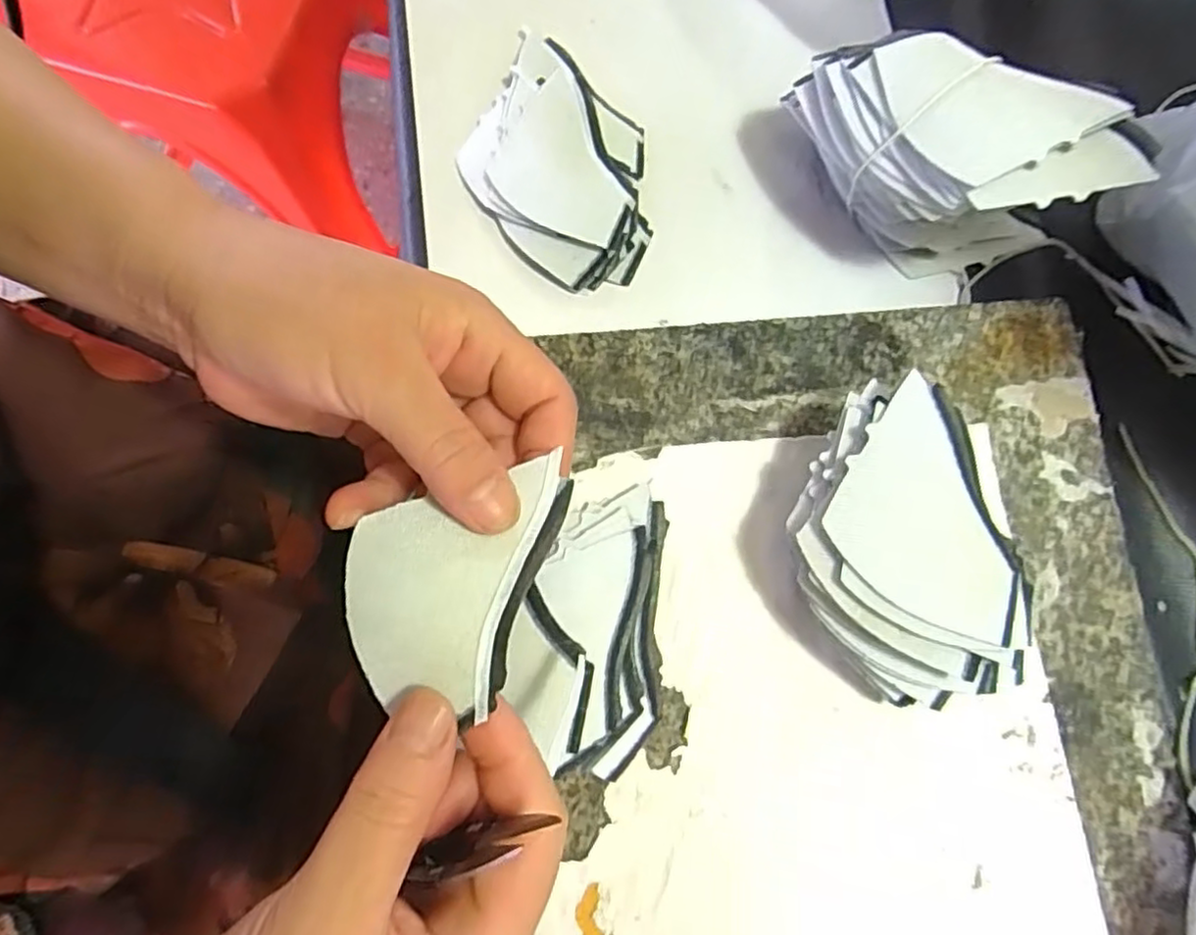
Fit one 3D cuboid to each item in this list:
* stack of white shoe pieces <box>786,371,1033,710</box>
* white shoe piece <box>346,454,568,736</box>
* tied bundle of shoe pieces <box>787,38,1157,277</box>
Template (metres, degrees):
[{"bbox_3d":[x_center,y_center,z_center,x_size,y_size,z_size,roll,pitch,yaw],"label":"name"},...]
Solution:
[{"bbox_3d":[0.109,0.029,0.256,0.074,0.050,0.115,-11,79,-2],"label":"stack of white shoe pieces"},{"bbox_3d":[-0.047,0.030,0.203,0.057,0.016,0.079,18,79,4],"label":"white shoe piece"},{"bbox_3d":[0.145,-0.132,0.301,0.136,0.086,0.056,28,80,5],"label":"tied bundle of shoe pieces"}]

